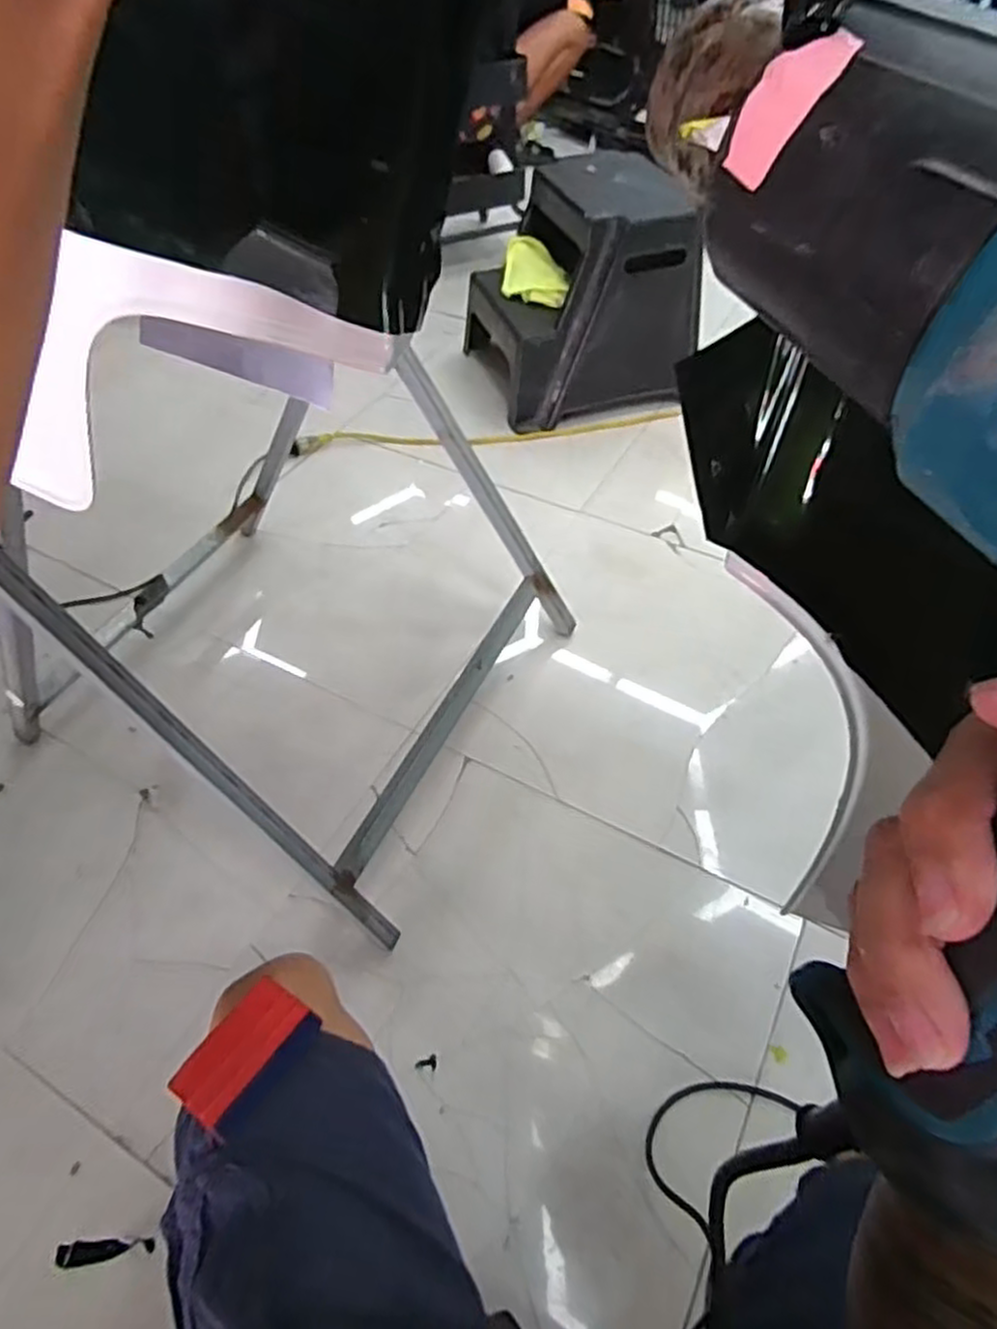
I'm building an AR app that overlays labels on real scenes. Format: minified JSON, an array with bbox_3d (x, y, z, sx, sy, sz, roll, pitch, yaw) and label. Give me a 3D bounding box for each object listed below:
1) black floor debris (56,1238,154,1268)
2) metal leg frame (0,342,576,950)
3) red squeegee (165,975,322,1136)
[{"bbox_3d":[-0.384,0.575,0.717,0.086,0.015,0.020,-3,50,-3],"label":"black floor debris"},{"bbox_3d":[-0.300,-0.127,0.989,0.648,0.495,0.605,20,53,16],"label":"metal leg frame"},{"bbox_3d":[-0.191,0.294,0.555,0.068,0.004,0.096,22,52,29],"label":"red squeegee"}]

